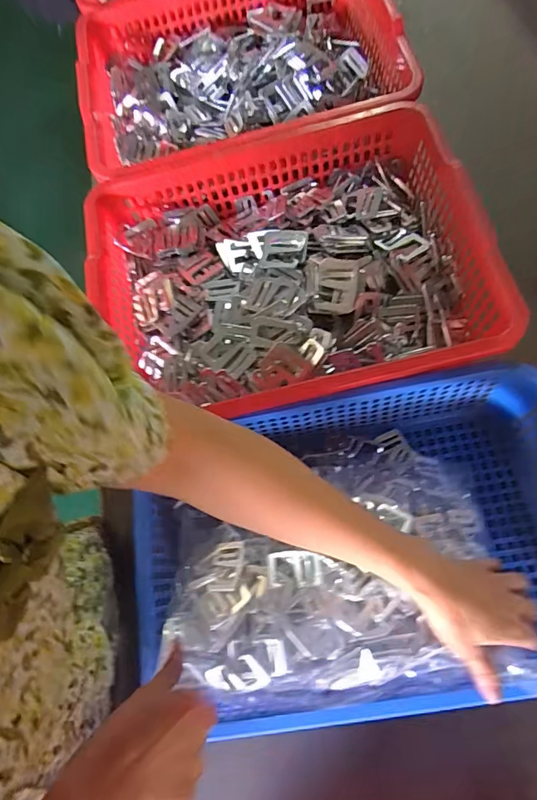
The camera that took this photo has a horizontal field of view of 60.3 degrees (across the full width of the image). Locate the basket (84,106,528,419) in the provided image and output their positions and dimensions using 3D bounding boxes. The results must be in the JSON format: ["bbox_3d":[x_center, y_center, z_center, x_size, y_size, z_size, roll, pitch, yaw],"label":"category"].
[{"bbox_3d":[0.026,-0.169,0.591,0.439,0.135,0.374,-9,57,-5],"label":"basket"}]

